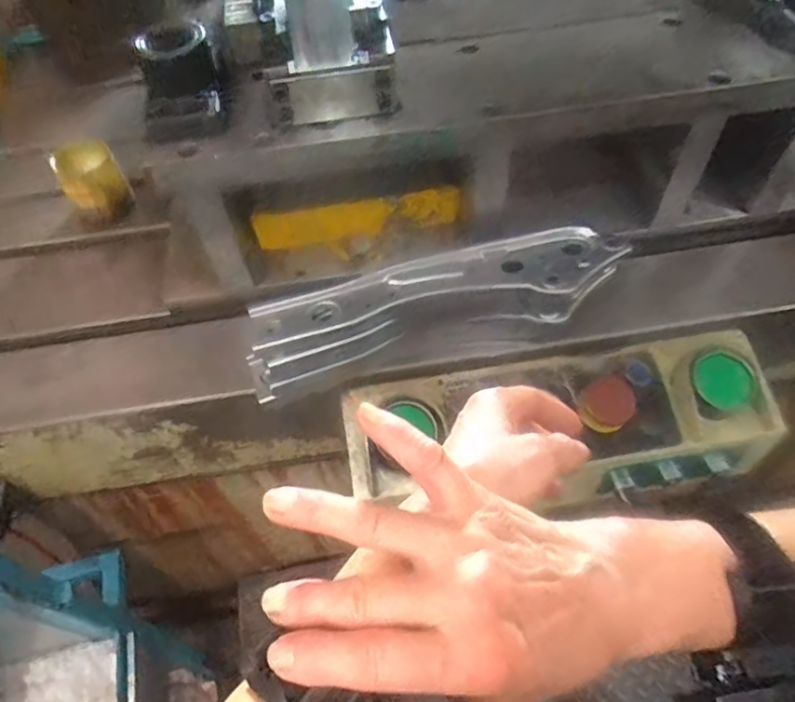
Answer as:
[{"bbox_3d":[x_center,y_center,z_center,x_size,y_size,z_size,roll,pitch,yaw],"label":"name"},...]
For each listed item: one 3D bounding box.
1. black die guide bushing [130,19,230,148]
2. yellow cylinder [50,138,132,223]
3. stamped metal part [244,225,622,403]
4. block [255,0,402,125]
[{"bbox_3d":[-0.220,-0.267,0.595,0.082,0.077,0.080,-14,56,-6],"label":"black die guide bushing"},{"bbox_3d":[-0.436,-0.243,0.846,0.082,0.081,0.075,-25,58,-14],"label":"yellow cylinder"},{"bbox_3d":[0.041,-0.050,0.688,0.441,0.086,0.116,-15,56,-7],"label":"stamped metal part"},{"bbox_3d":[-0.072,-0.309,0.591,0.127,0.095,0.120,-9,55,-3],"label":"block"}]

